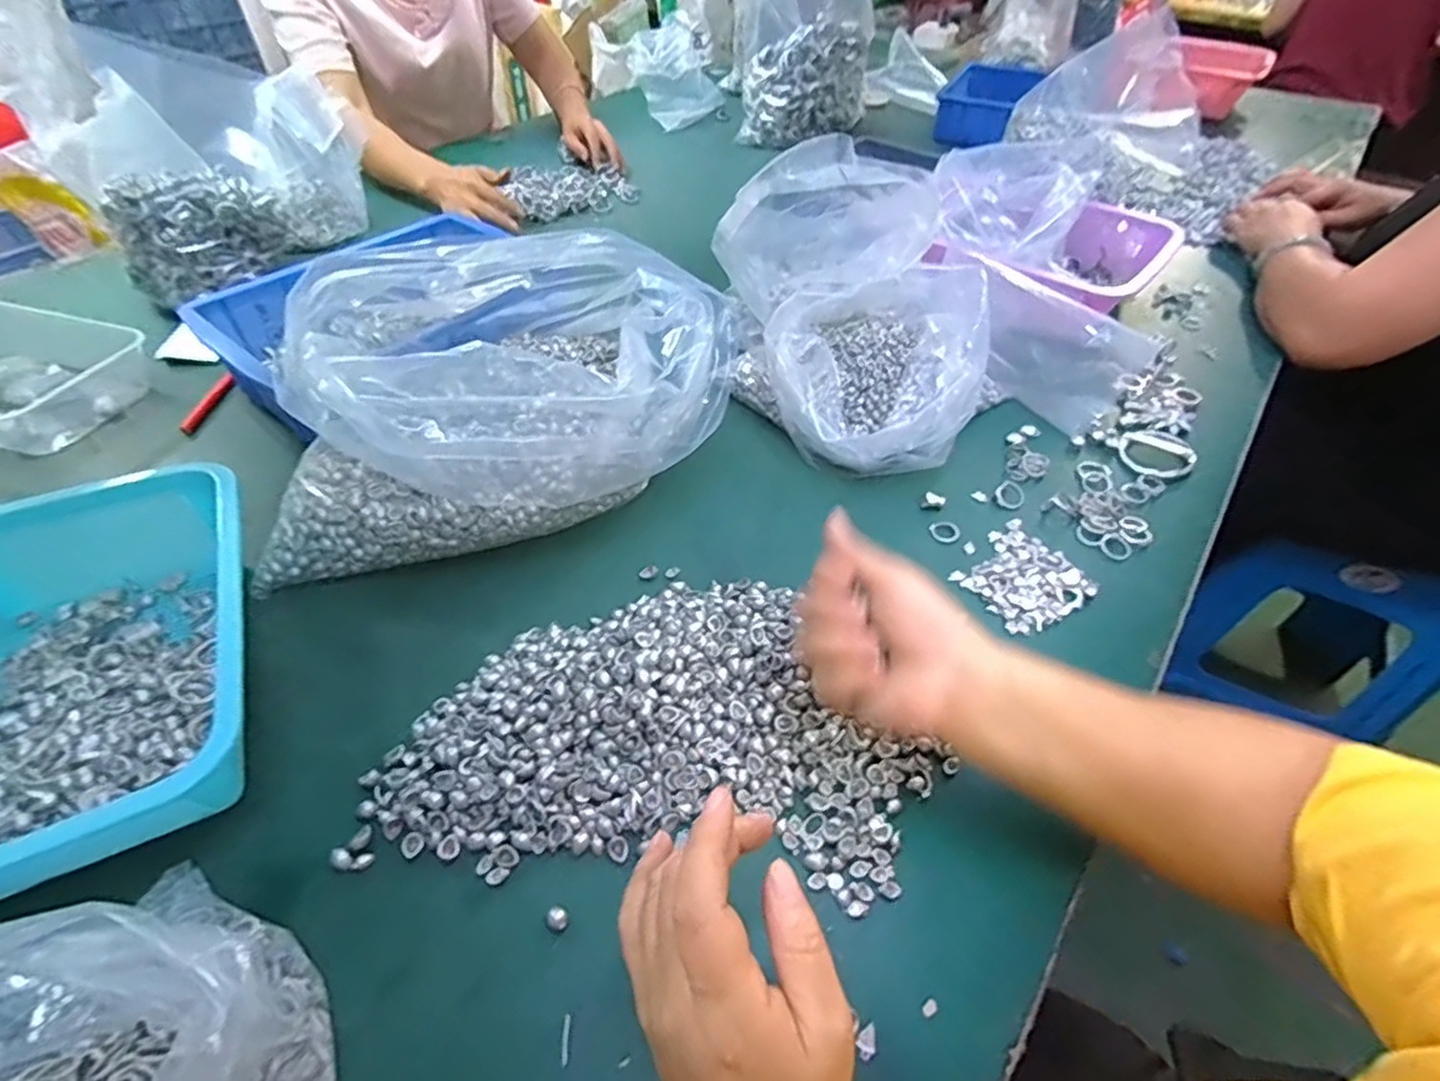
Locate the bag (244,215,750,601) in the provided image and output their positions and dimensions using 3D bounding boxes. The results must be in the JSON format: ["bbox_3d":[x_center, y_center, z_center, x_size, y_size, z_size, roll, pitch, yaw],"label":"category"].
[{"bbox_3d":[-0.165,-0.118,0.508,0.345,0.166,0.223,-6,48,-6],"label":"bag"}]

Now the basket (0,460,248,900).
[{"bbox_3d":[-0.378,0.076,0.387,0.192,0.080,0.254,-19,53,-15],"label":"basket"}]

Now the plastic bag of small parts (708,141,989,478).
[{"bbox_3d":[0.118,-0.214,0.607,0.199,0.142,0.313,-12,49,-11],"label":"plastic bag of small parts"}]

